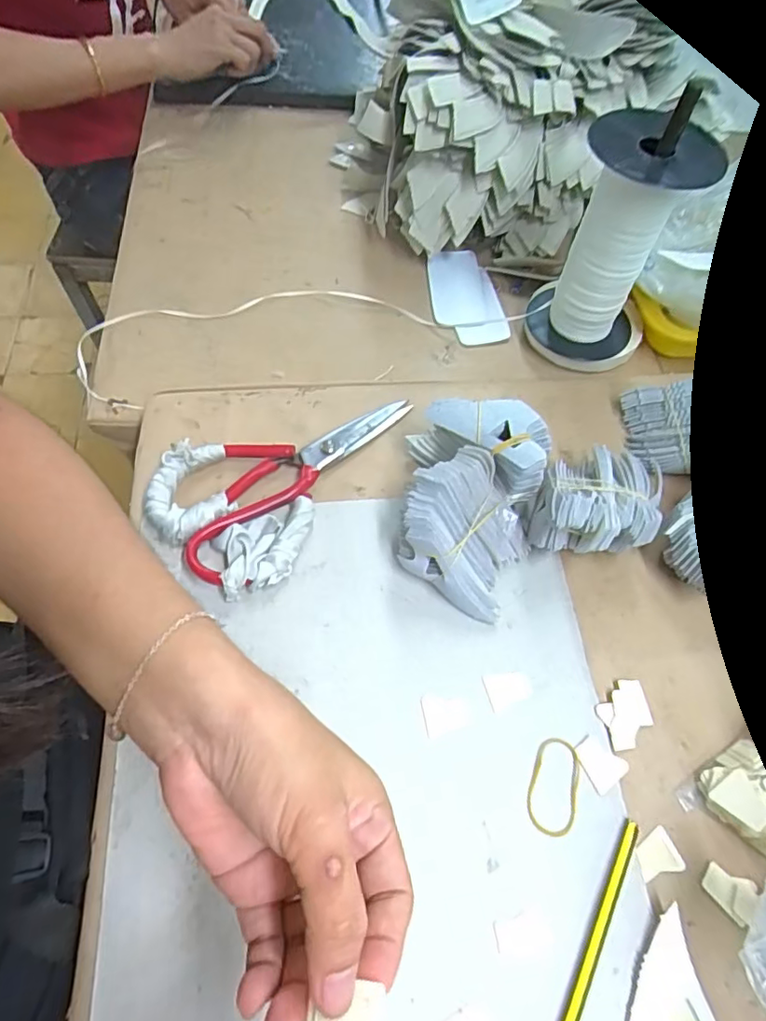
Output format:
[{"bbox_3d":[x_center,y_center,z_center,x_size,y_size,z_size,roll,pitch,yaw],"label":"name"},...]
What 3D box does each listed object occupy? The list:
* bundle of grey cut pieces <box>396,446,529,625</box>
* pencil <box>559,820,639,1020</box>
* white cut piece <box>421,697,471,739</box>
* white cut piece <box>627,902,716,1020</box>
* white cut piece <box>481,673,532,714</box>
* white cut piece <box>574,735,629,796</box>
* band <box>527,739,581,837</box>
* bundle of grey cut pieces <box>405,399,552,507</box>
[{"bbox_3d":[0.058,0.014,0.396,0.086,0.058,0.080,33,66,13],"label":"bundle of grey cut pieces"},{"bbox_3d":[0.107,0.249,0.305,0.009,0.005,0.165,29,65,12],"label":"pencil"},{"bbox_3d":[0.041,0.129,0.366,0.030,0.004,0.023,-10,64,-8],"label":"white cut piece"},{"bbox_3d":[0.150,0.260,0.300,0.046,0.008,0.074,-13,64,-10],"label":"white cut piece"},{"bbox_3d":[0.083,0.116,0.376,0.031,0.004,0.022,-14,64,-10],"label":"white cut piece"},{"bbox_3d":[0.135,0.156,0.356,0.026,0.004,0.029,-32,69,-18],"label":"white cut piece"},{"bbox_3d":[0.105,0.167,0.349,0.029,0.004,0.054,19,63,7],"label":"band"},{"bbox_3d":[0.072,-0.046,0.420,0.096,0.076,0.044,35,66,14],"label":"bundle of grey cut pieces"}]

